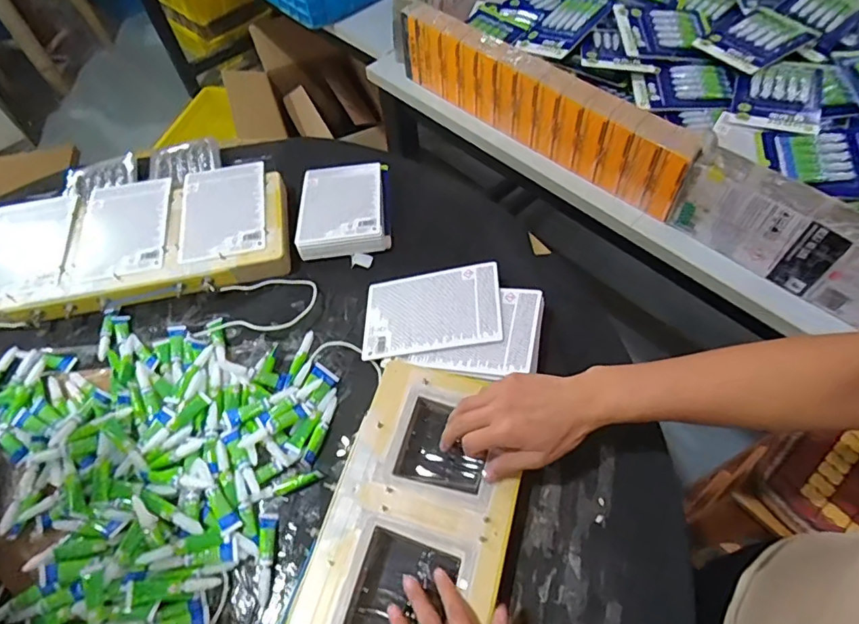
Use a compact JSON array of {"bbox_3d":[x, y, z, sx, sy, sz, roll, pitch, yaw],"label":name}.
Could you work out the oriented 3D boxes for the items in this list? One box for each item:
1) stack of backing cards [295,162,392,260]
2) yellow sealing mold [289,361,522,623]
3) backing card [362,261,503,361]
[{"bbox_3d":[-0.124,-0.156,0.726,0.125,0.029,0.169,-7,57,-1],"label":"stack of backing cards"},{"bbox_3d":[-0.027,0.248,0.458,0.172,0.028,0.419,10,59,10],"label":"yellow sealing mold"},{"bbox_3d":[0.001,-0.004,0.620,0.168,0.007,0.116,-8,55,14],"label":"backing card"}]

